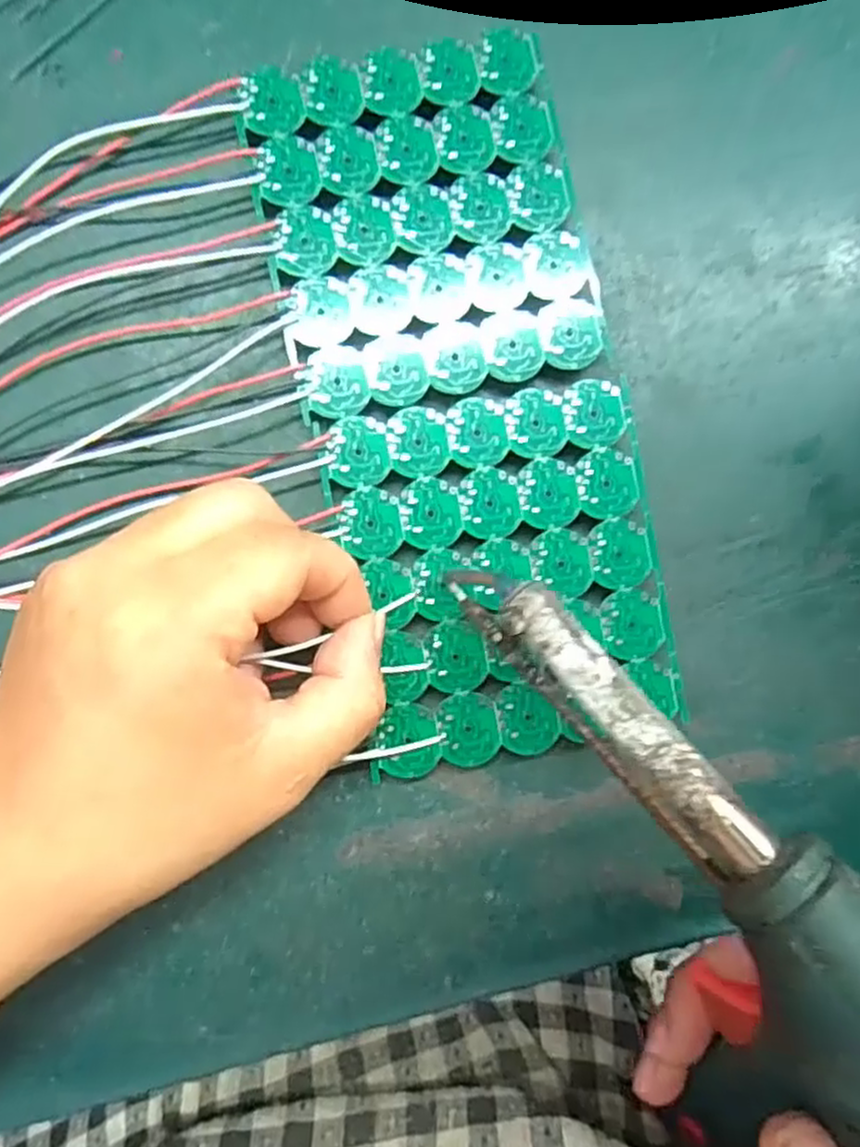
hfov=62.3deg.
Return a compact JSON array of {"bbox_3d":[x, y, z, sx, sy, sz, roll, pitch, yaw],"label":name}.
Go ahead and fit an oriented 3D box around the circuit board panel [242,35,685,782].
[{"bbox_3d":[0.011,-0.052,0.214,0.093,0.004,0.209,-12,89,-5],"label":"circuit board panel"}]

